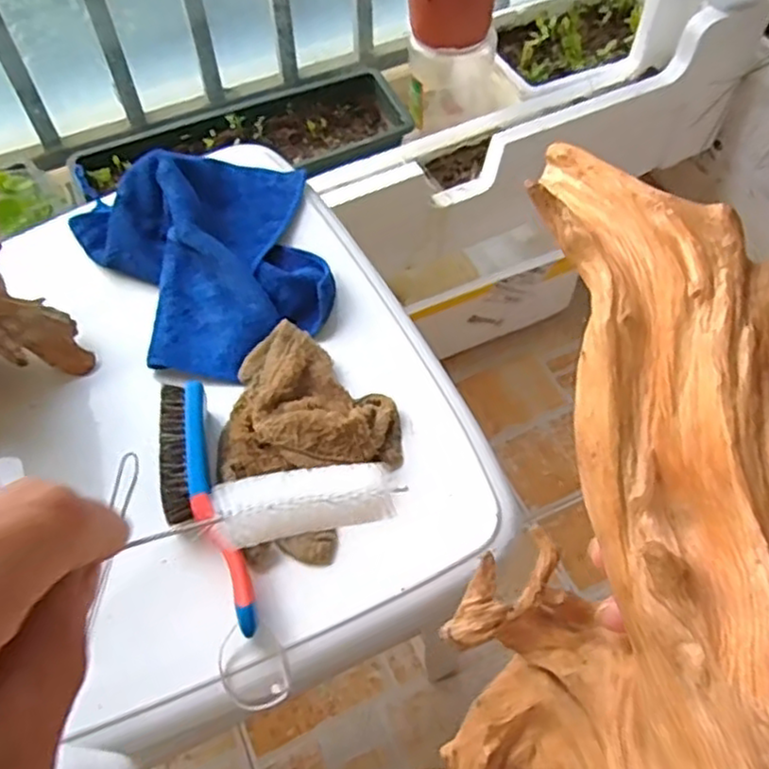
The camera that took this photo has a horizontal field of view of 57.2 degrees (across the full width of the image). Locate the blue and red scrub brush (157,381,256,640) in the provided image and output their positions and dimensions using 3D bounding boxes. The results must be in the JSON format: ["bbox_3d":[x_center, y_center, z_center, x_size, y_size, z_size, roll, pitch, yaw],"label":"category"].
[{"bbox_3d":[-0.108,0.068,0.409,0.035,0.022,0.155,-17,58,-9],"label":"blue and red scrub brush"}]

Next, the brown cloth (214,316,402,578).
[{"bbox_3d":[-0.047,0.025,0.438,0.112,0.034,0.147,-2,57,1],"label":"brown cloth"}]

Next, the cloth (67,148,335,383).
[{"bbox_3d":[-0.126,-0.105,0.516,0.173,0.048,0.200,-24,59,-13],"label":"cloth"}]

